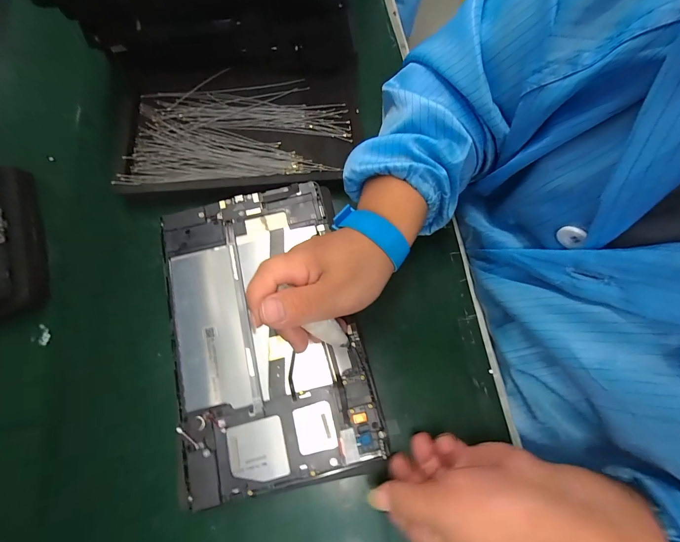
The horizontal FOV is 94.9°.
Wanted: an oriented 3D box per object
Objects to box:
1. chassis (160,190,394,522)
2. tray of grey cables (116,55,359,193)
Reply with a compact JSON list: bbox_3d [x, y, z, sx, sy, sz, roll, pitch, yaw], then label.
[{"bbox_3d":[-0.064,0.043,0.259,0.146,0.007,0.236,-13,73,-4],"label":"chassis"},{"bbox_3d":[-0.101,-0.151,0.325,0.244,0.024,0.145,-7,73,-2],"label":"tray of grey cables"}]

